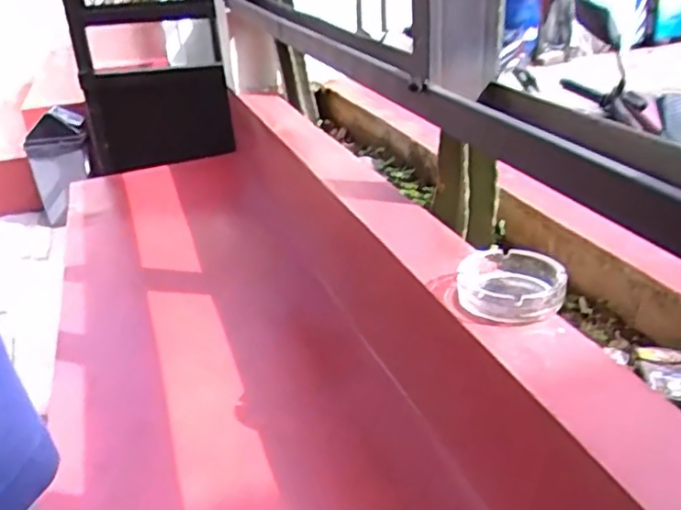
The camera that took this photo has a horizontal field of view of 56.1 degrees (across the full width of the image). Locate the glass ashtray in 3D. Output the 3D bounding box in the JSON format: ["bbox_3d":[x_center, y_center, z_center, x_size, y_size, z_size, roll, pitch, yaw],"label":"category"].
[{"bbox_3d":[0.175,0.028,0.663,0.107,0.038,0.128,4,28,16],"label":"glass ashtray"}]

